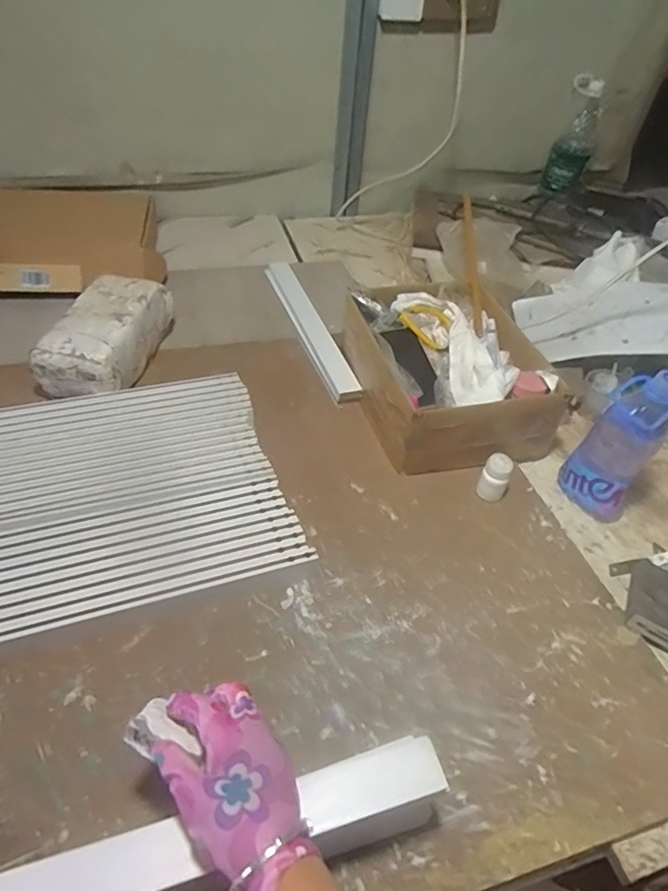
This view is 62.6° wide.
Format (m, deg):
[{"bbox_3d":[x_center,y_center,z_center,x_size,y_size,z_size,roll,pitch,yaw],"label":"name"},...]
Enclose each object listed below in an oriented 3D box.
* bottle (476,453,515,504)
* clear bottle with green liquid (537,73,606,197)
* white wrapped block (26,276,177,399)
[{"bbox_3d":[0.222,0.045,0.757,0.034,0.068,0.028,24,46,19],"label":"bottle"},{"bbox_3d":[0.621,-0.789,1.404,0.108,0.246,0.111,17,46,11],"label":"clear bottle with green liquid"},{"bbox_3d":[-0.366,-0.174,0.900,0.125,0.114,0.251,9,43,4],"label":"white wrapped block"}]

